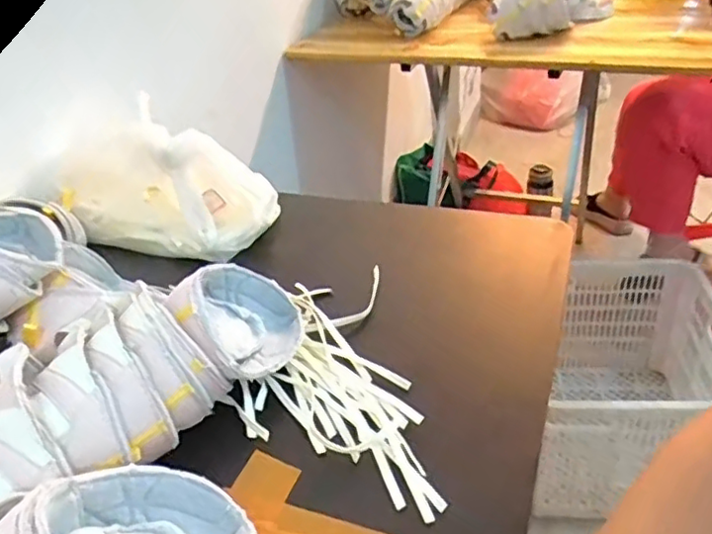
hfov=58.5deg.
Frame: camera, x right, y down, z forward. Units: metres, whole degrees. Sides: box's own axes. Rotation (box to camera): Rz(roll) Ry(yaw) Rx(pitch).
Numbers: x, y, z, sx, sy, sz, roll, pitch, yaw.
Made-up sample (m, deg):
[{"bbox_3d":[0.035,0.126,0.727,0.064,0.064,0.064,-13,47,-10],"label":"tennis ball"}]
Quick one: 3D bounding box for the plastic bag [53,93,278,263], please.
[{"bbox_3d":[-0.234,-0.099,0.750,0.281,0.098,0.154,17,41,29],"label":"plastic bag"}]

